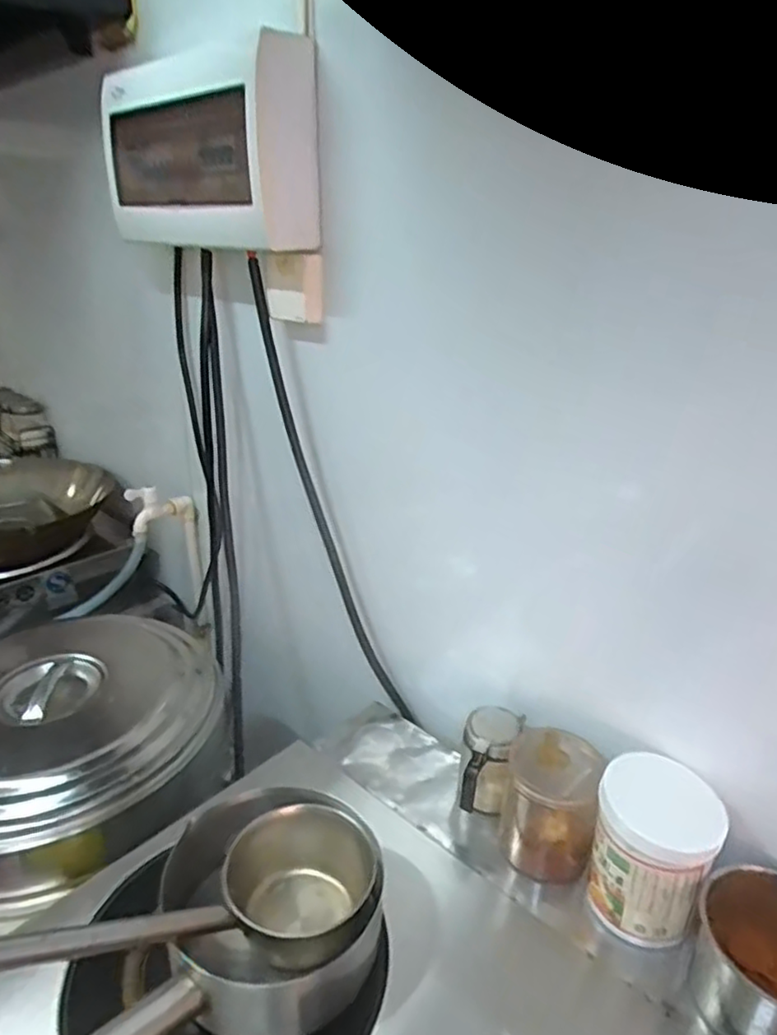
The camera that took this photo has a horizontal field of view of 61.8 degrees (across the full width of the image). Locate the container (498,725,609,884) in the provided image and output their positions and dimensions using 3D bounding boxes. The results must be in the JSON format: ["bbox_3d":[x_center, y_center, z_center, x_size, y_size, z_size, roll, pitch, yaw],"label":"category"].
[{"bbox_3d":[0.184,0.333,0.744,0.102,0.143,0.100,12,27,23],"label":"container"}]

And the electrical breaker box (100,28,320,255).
[{"bbox_3d":[-0.214,-0.431,0.768,0.293,0.201,0.113,21,31,36],"label":"electrical breaker box"}]

